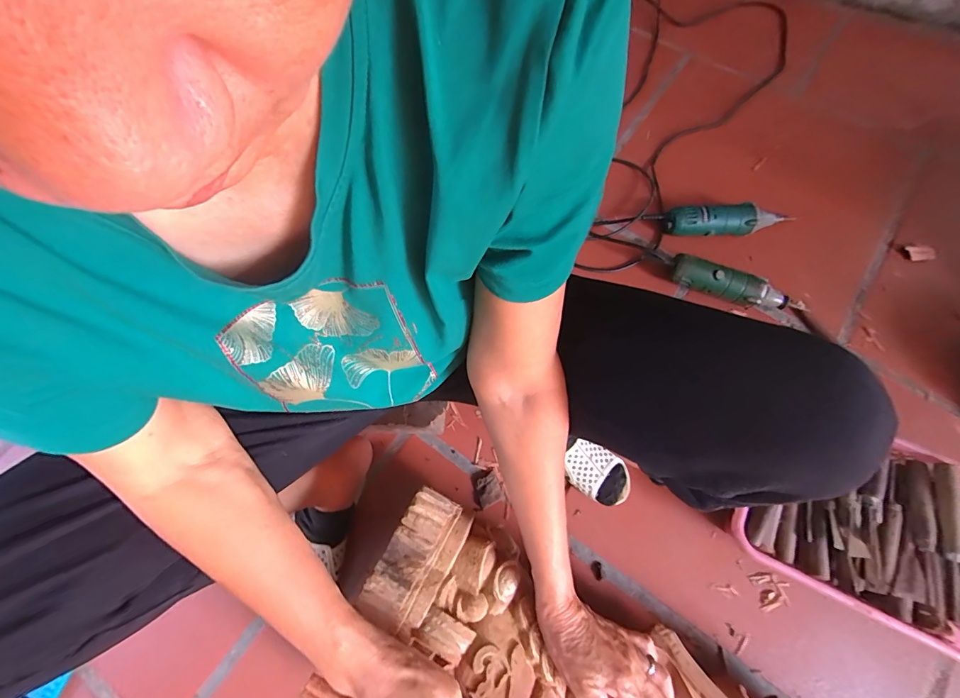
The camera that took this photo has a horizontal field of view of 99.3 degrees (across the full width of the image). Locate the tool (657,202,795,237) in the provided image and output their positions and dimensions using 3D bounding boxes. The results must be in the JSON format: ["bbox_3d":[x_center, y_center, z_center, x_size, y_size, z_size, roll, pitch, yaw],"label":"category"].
[{"bbox_3d":[0.446,-0.232,0.734,0.220,0.044,0.045,2,70,3],"label":"tool"}]

